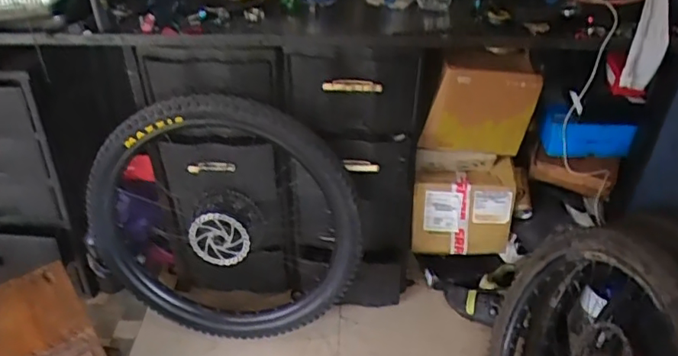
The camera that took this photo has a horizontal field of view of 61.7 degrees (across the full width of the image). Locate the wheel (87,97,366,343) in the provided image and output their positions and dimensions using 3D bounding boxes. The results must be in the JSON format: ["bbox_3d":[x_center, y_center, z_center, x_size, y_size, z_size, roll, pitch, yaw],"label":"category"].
[{"bbox_3d":[-0.325,0.139,1.508,0.771,0.706,0.170,1,37,1],"label":"wheel"}]

